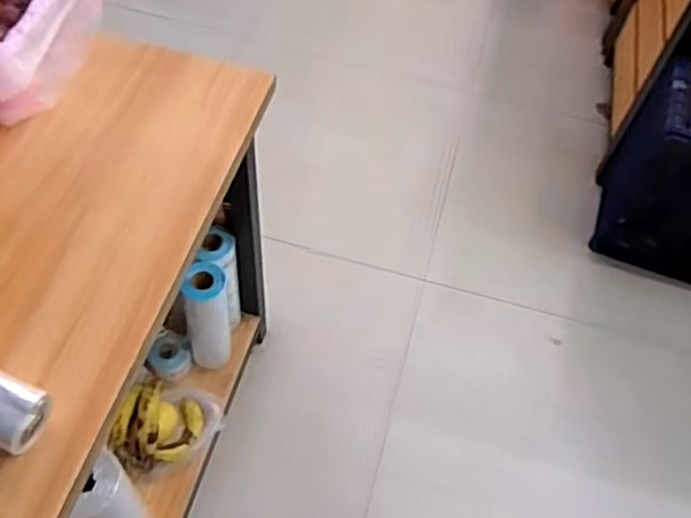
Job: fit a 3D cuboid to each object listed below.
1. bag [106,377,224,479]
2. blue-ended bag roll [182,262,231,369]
[{"bbox_3d":[-0.356,0.339,1.335,0.155,0.124,0.208,25,57,11],"label":"bag"},{"bbox_3d":[-0.278,0.118,1.348,0.086,0.285,0.091,-6,56,-10],"label":"blue-ended bag roll"}]

